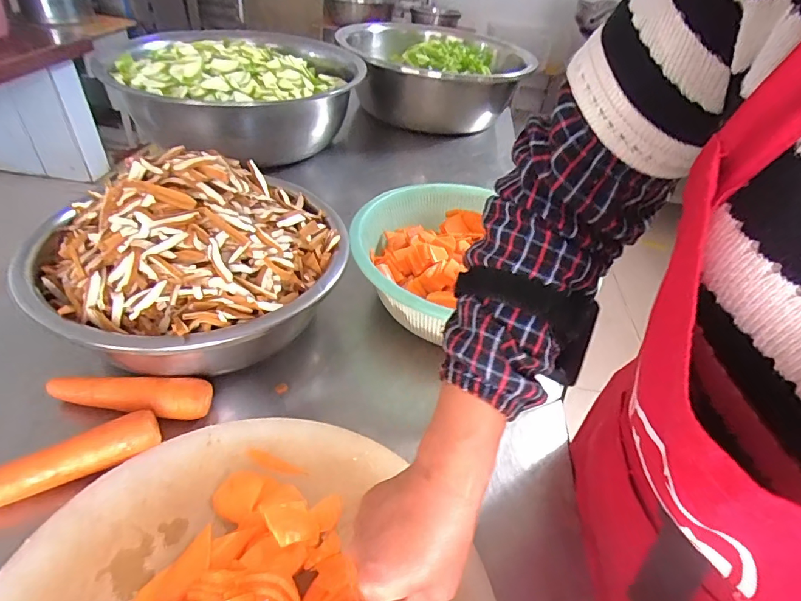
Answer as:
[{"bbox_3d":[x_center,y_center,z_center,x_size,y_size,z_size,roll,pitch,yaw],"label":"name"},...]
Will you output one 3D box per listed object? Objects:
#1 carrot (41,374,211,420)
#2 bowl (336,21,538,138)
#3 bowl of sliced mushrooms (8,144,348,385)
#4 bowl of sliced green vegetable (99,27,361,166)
[{"bbox_3d":[-0.300,0.100,0.519,0.176,0.033,0.038,7,39,-1],"label":"carrot"},{"bbox_3d":[0.085,-0.646,1.381,0.503,0.197,0.486,4,40,-4],"label":"bowl"},{"bbox_3d":[-0.251,-0.060,0.590,0.361,0.222,0.337,4,40,-4],"label":"bowl of sliced mushrooms"},{"bbox_3d":[-0.351,-0.471,1.089,0.533,0.199,0.546,-7,42,-17],"label":"bowl of sliced green vegetable"}]

